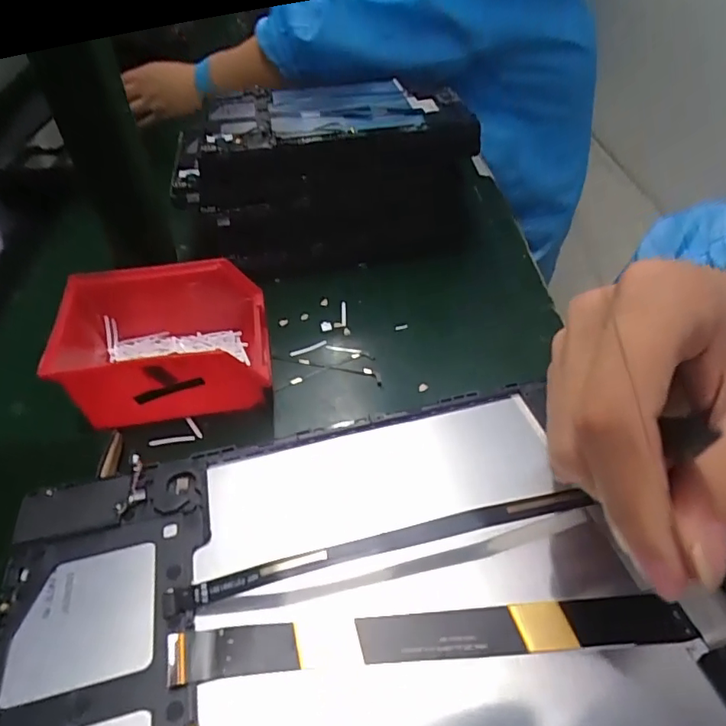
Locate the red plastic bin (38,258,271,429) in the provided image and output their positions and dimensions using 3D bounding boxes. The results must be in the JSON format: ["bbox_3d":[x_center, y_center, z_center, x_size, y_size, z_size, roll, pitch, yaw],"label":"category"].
[{"bbox_3d":[-0.157,-0.014,0.405,0.164,0.065,0.108,-8,47,-5],"label":"red plastic bin"}]

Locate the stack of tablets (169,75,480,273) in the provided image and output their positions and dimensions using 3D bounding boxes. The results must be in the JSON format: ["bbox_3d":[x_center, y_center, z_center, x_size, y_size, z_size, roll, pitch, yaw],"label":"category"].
[{"bbox_3d":[-0.047,-0.197,0.546,0.264,0.122,0.191,-10,47,-7],"label":"stack of tablets"}]

